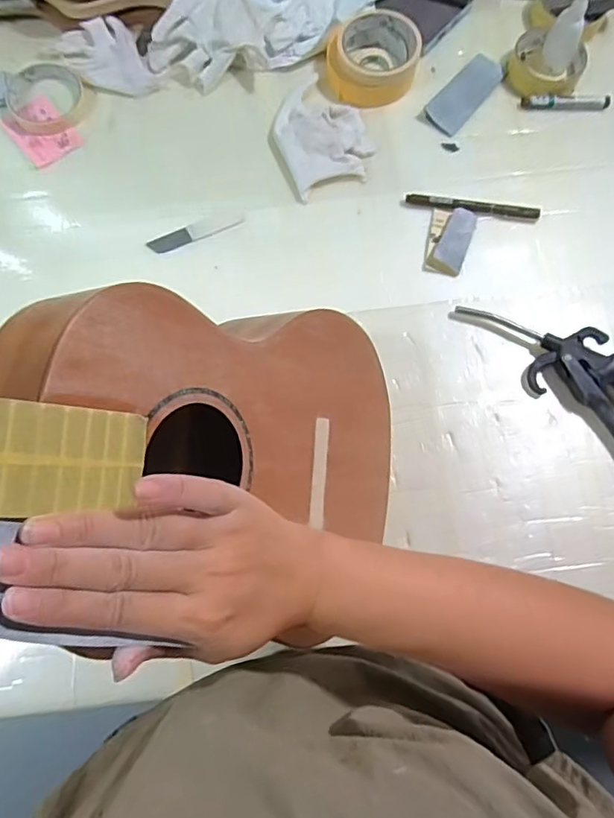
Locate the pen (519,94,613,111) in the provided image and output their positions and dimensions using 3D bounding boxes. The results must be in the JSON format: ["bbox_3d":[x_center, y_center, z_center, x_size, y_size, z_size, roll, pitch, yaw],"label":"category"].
[{"bbox_3d":[0.286,-0.340,0.606,0.096,0.008,0.017,2,74,0],"label":"pen"}]

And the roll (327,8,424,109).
[{"bbox_3d":[0.071,-0.380,0.592,0.090,0.037,0.092,0,74,0],"label":"roll"}]

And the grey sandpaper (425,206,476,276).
[{"bbox_3d":[0.145,-0.174,0.560,0.041,0.010,0.077,17,75,5],"label":"grey sandpaper"}]

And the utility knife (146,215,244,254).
[{"bbox_3d":[-0.115,-0.184,0.568,0.097,0.004,0.020,-25,76,-7],"label":"utility knife"}]

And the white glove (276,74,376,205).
[{"bbox_3d":[0.013,-0.302,0.588,0.095,0.021,0.137,-22,76,-6],"label":"white glove"}]

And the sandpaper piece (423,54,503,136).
[{"bbox_3d":[0.176,-0.352,0.609,0.043,0.004,0.109,38,78,10],"label":"sandpaper piece"}]

